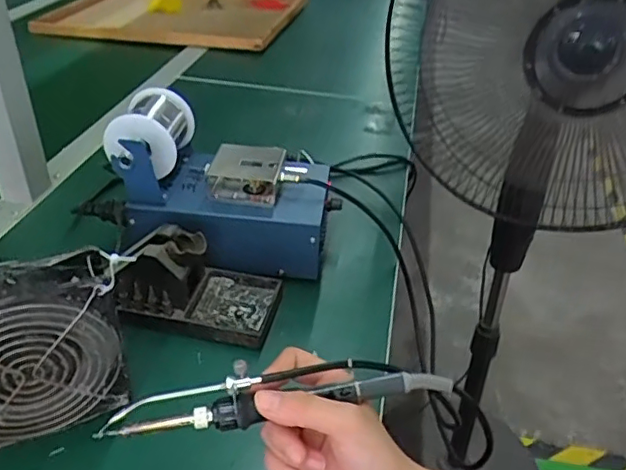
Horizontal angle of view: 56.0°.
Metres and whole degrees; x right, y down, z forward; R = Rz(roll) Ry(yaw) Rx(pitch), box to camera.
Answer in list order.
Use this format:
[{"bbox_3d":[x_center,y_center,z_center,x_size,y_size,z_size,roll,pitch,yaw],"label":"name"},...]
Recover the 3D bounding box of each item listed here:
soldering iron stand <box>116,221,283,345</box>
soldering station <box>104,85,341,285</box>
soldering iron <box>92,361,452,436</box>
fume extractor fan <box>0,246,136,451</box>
[{"bbox_3d":[-0.095,0.034,0.503,0.123,0.068,0.077,8,35,8],"label":"soldering iron stand"},{"bbox_3d":[-0.085,-0.044,0.563,0.200,0.131,0.130,4,35,2],"label":"soldering station"},{"bbox_3d":[-0.018,0.094,0.355,0.206,0.036,0.022,-3,35,-10],"label":"soldering iron"},{"bbox_3d":[-0.188,0.076,0.390,0.122,0.117,0.042,-15,38,-24],"label":"fume extractor fan"}]

